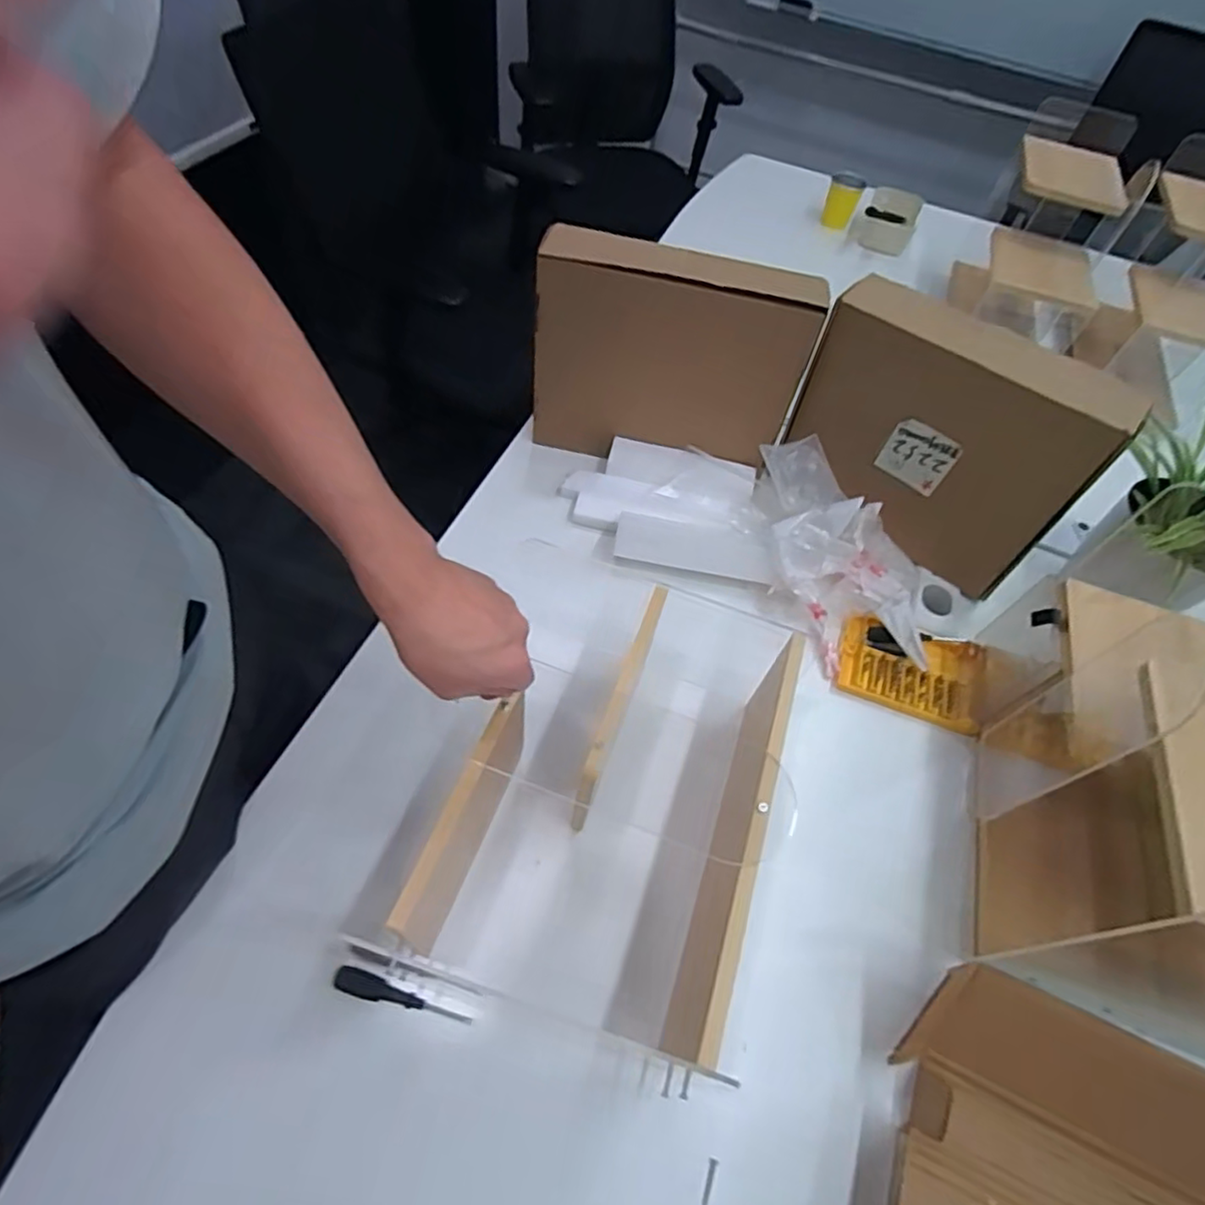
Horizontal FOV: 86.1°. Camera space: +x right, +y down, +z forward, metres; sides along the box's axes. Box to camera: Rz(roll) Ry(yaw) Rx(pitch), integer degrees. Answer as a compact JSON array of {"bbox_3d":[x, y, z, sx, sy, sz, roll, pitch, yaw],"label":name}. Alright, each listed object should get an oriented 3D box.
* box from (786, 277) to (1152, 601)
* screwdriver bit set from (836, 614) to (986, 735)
[{"bbox_3d":[0.380,-0.189,0.744,0.305,0.240,0.089,38,61,18],"label":"box"},{"bbox_3d":[0.353,0.075,0.736,0.160,0.026,0.113,20,57,7],"label":"screwdriver bit set"}]

